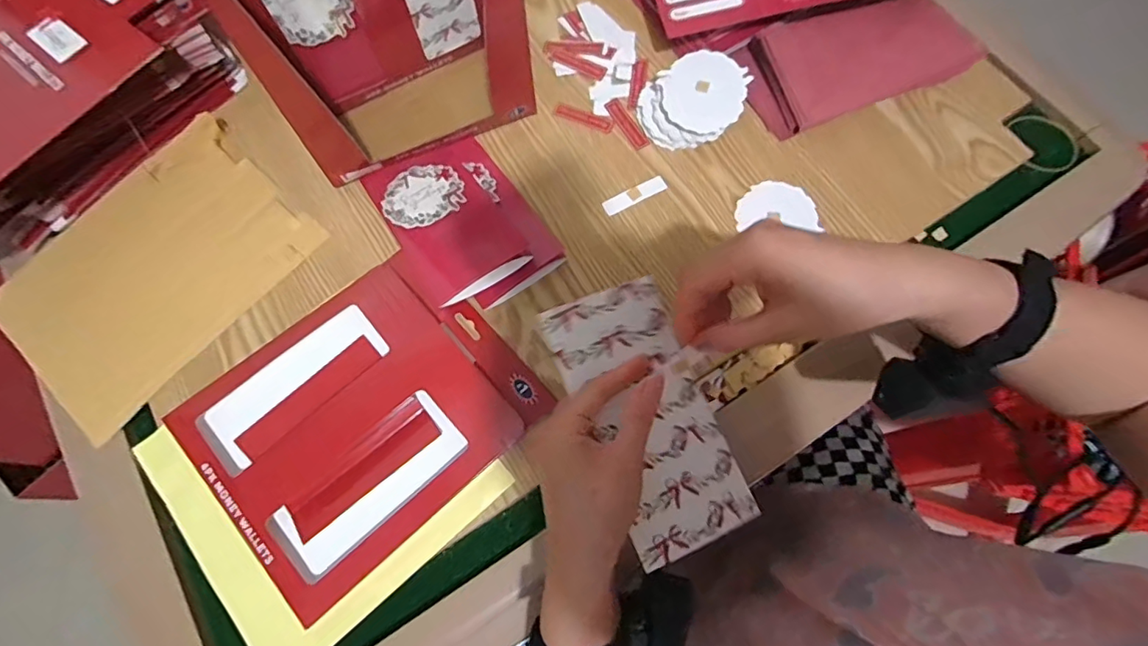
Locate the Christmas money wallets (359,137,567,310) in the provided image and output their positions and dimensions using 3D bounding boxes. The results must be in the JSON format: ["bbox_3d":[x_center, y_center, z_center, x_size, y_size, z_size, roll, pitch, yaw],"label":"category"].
[{"bbox_3d":[-0.096,-0.090,0.458,0.110,0.033,0.163,-35,75,-9],"label":"Christmas money wallets"}]

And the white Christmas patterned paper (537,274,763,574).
[{"bbox_3d":[0.048,0.057,0.343,0.082,0.010,0.168,-20,81,-22],"label":"white Christmas patterned paper"}]

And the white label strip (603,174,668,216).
[{"bbox_3d":[0.054,-0.114,0.478,0.059,0.004,0.015,-26,73,-7],"label":"white label strip"}]

